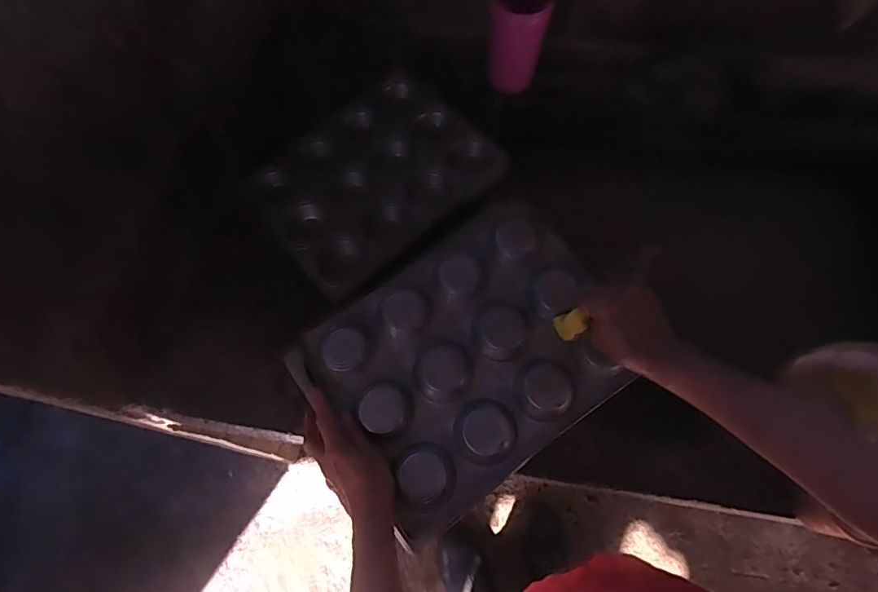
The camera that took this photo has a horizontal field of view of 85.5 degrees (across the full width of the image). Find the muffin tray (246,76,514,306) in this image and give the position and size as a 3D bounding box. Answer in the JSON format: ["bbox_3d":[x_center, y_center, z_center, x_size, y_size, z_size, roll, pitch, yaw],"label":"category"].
[{"bbox_3d":[-0.089,-0.170,0.677,0.313,0.026,0.238,-41,73,-13],"label":"muffin tray"}]

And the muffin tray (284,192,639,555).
[{"bbox_3d":[0.034,0.061,0.517,0.317,0.033,0.246,-35,72,-11],"label":"muffin tray"}]

